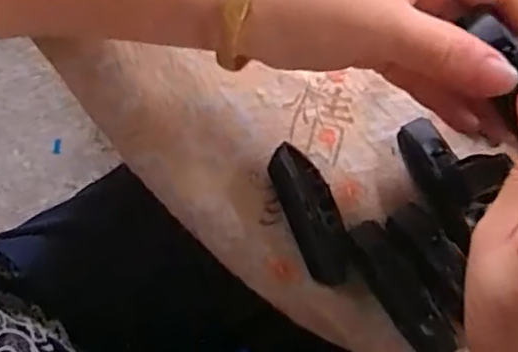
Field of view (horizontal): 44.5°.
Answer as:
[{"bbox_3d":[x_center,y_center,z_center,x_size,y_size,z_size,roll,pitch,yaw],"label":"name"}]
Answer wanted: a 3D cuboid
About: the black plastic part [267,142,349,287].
[{"bbox_3d":[0.026,0.019,0.311,0.024,0.019,0.070,-22,78,-3],"label":"black plastic part"}]

